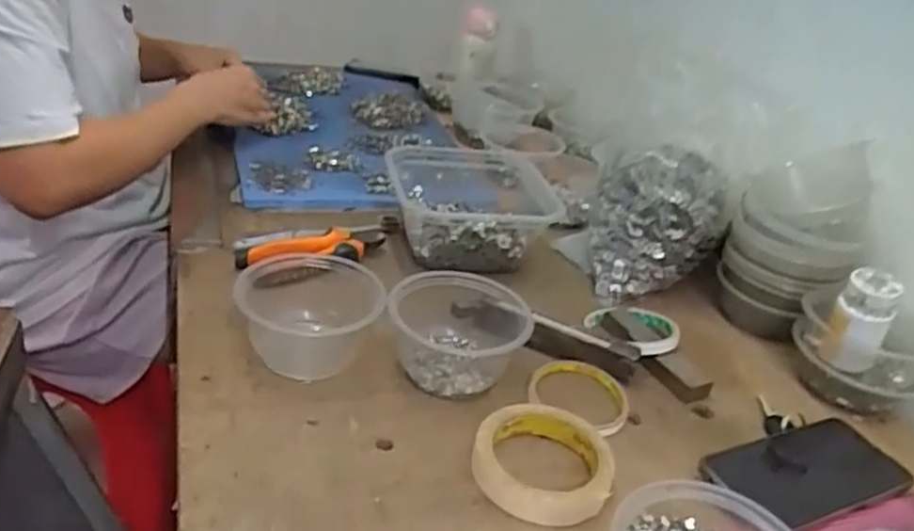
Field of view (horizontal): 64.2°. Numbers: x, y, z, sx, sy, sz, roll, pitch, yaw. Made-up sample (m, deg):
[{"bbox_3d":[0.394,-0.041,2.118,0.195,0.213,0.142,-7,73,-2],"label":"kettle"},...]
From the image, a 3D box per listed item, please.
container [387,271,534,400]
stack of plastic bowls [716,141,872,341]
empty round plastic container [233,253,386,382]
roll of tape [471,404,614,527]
[{"bbox_3d":[0.003,0.051,0.613,0.112,0.061,0.115,8,30,-4],"label":"container"},{"bbox_3d":[0.327,-0.022,0.713,0.113,0.183,0.100,21,31,20],"label":"stack of plastic bowls"},{"bbox_3d":[-0.127,0.031,0.605,0.111,0.055,0.116,8,30,-4],"label":"empty round plastic container"},{"bbox_3d":[0.061,0.138,0.520,0.096,0.021,0.093,8,30,-4],"label":"roll of tape"}]

